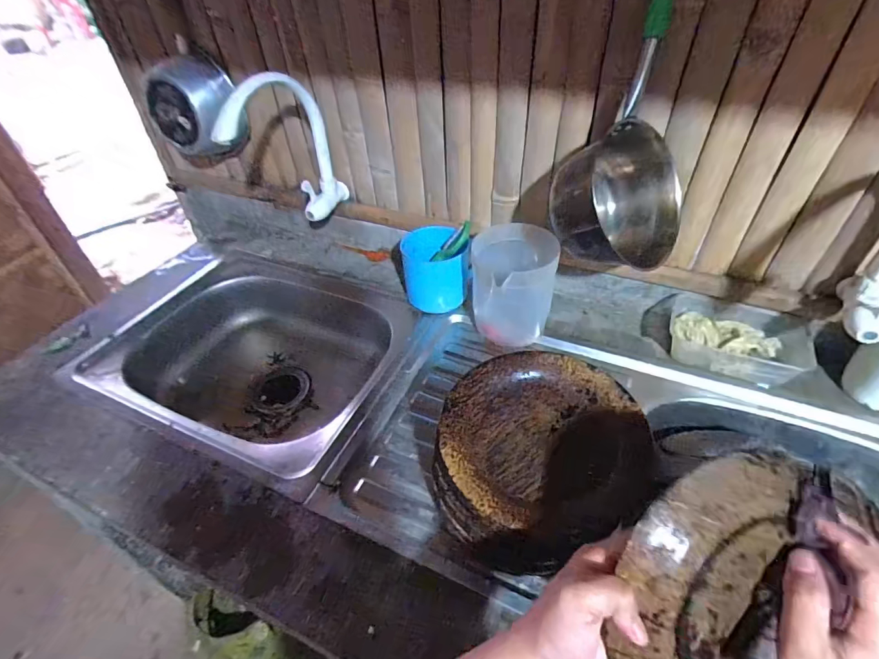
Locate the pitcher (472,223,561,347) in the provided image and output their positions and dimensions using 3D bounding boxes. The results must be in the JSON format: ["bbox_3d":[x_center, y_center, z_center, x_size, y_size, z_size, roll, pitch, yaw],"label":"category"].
[{"bbox_3d":[0.116,-0.079,0.692,0.119,0.147,0.147,3,43,7],"label":"pitcher"}]

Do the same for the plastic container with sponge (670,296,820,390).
[{"bbox_3d":[0.430,0.017,0.638,0.174,0.053,0.106,16,47,20],"label":"plastic container with sponge"}]

